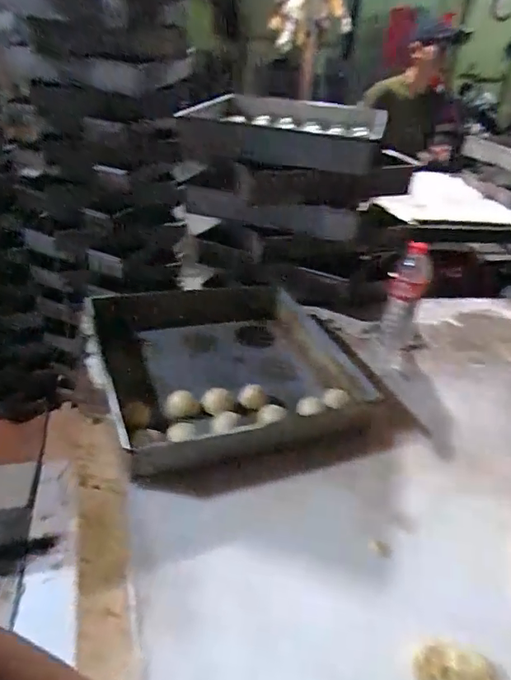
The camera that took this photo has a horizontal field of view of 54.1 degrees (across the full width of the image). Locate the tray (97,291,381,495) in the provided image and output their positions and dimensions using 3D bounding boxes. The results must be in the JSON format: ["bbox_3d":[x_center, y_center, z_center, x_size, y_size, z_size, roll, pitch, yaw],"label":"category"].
[{"bbox_3d":[-0.058,0.049,0.915,0.449,0.071,0.481,-6,34,-16],"label":"tray"}]

